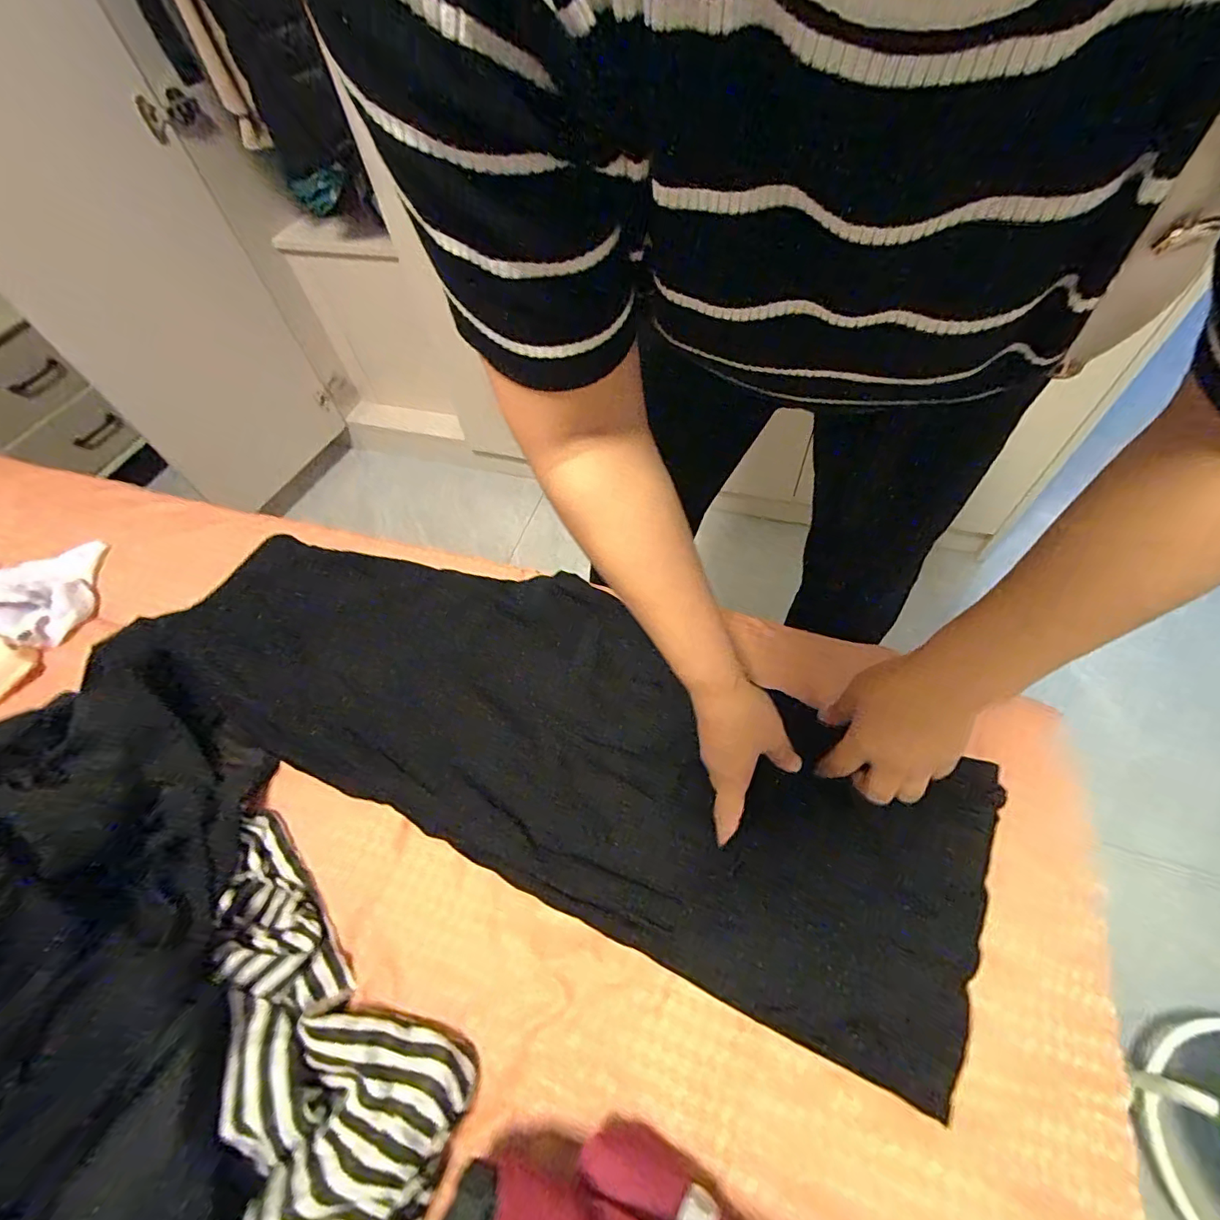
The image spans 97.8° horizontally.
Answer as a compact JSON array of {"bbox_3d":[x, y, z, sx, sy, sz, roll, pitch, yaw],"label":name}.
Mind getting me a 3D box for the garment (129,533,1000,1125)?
[{"bbox_3d":[-0.076,0.100,0.511,0.759,0.050,0.264,22,62,19],"label":"garment"}]

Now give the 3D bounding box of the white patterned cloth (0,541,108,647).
[{"bbox_3d":[-0.753,-0.012,0.640,0.242,0.060,0.157,-10,57,-1],"label":"white patterned cloth"}]

